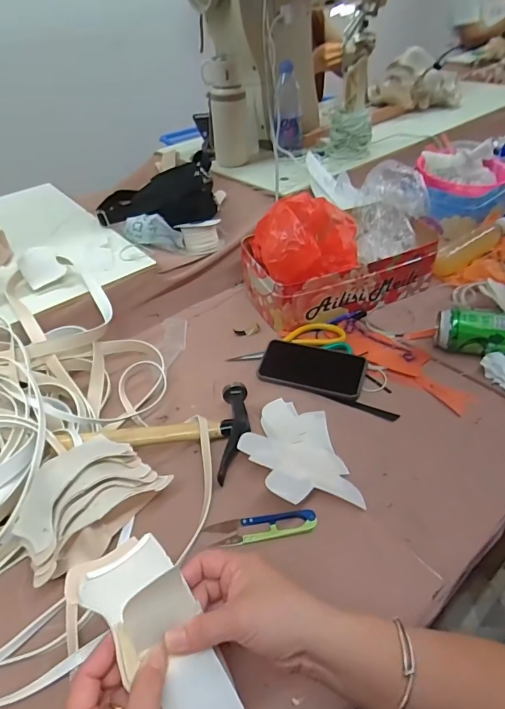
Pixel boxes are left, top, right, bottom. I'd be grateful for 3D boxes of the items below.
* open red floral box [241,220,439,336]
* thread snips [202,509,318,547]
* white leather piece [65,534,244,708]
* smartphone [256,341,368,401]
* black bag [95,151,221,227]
[{"bbox_3d":[0.156,-0.156,0.796,0.320,0.094,0.166,-15,44,-12],"label":"open red floral box"},{"bbox_3d":[0.010,0.184,0.469,0.114,0.010,0.027,-9,43,-5],"label":"thread snips"},{"bbox_3d":[-0.064,0.201,0.307,0.065,0.040,0.145,-30,76,-25],"label":"white leather piece"},{"bbox_3d":[0.089,0.021,0.665,0.155,0.008,0.073,13,66,17],"label":"smartphone"},{"bbox_3d":[-0.195,-0.325,0.895,0.230,0.089,0.182,-6,42,-2],"label":"black bag"}]

